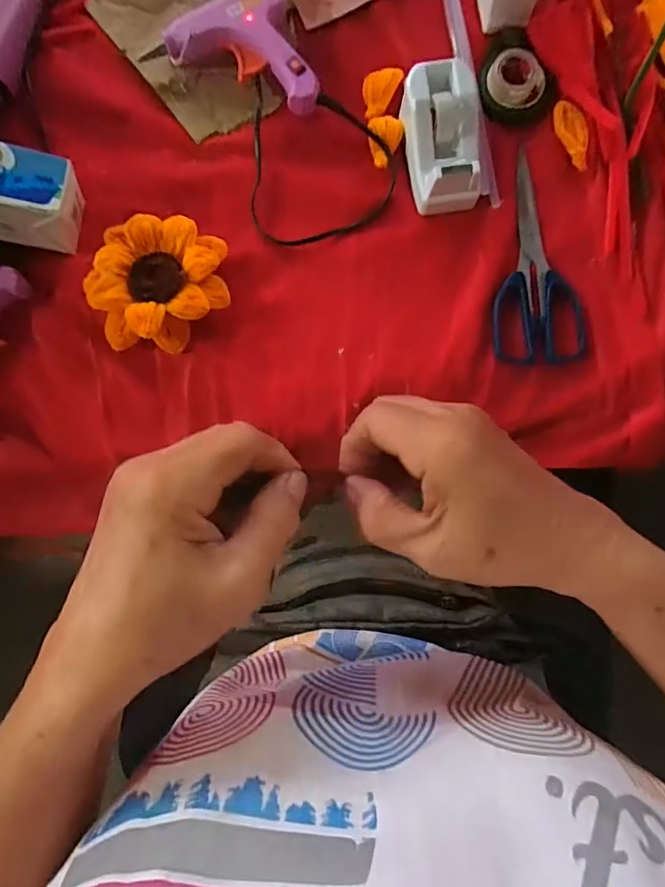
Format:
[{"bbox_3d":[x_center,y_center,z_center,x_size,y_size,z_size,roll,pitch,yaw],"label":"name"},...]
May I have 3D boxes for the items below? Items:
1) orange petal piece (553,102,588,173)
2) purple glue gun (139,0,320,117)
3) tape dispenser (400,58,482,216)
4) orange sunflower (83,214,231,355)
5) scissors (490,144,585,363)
[{"bbox_3d":[0.197,-0.252,0.429,0.022,0.011,0.056,-25,88,-3],"label":"orange petal piece"},{"bbox_3d":[-0.069,-0.322,0.419,0.137,0.029,0.076,21,85,0],"label":"purple glue gun"},{"bbox_3d":[0.086,-0.239,0.411,0.054,0.039,0.100,-9,86,-3],"label":"tape dispenser"},{"bbox_3d":[-0.135,-0.123,0.406,0.100,0.028,0.098,2,86,-2],"label":"orange sunflower"},{"bbox_3d":[0.167,-0.151,0.428,0.072,0.009,0.171,-1,86,-2],"label":"scissors"}]

